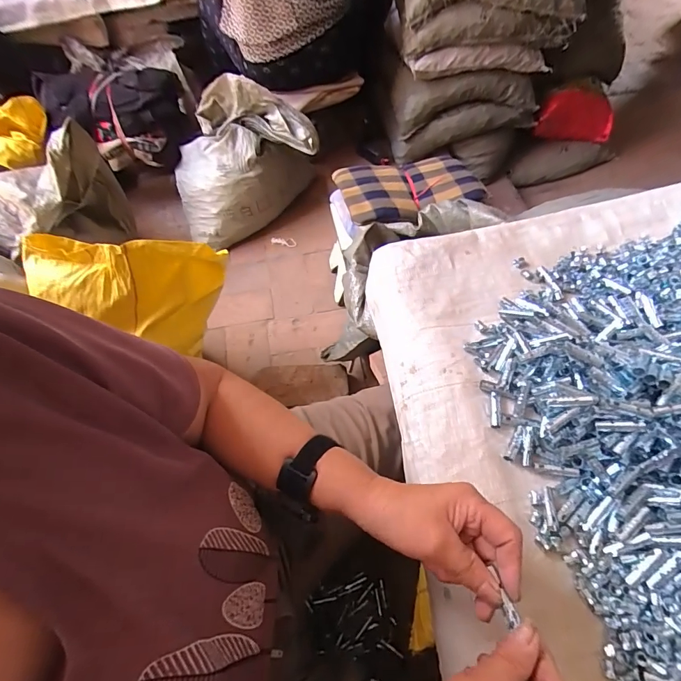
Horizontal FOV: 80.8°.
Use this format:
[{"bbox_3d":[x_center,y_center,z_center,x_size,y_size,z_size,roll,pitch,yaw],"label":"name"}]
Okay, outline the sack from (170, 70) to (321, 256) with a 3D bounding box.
[{"bbox_3d":[-0.272,-0.491,1.171,0.410,0.391,0.247,-13,59,-3],"label":"sack"}]

